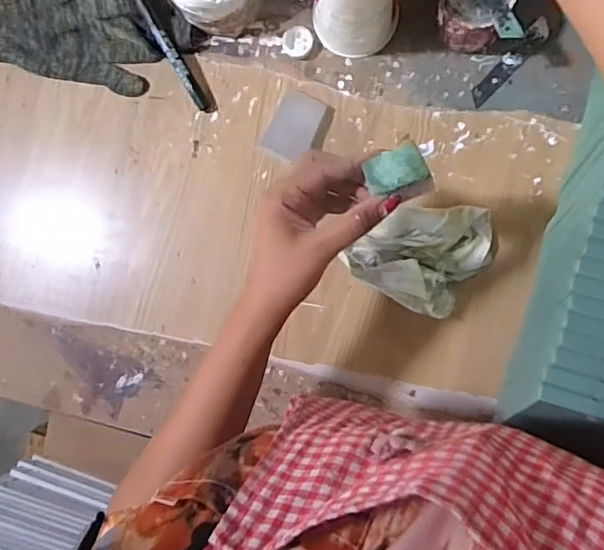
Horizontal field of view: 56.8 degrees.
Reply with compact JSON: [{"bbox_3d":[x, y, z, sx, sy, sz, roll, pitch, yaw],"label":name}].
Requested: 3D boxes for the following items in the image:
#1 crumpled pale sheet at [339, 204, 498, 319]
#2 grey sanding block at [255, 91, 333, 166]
[{"bbox_3d":[0.121,-0.025,0.543,0.109,0.051,0.121,40,99,3],"label":"crumpled pale sheet"},{"bbox_3d":[-0.004,-0.147,0.562,0.056,0.015,0.069,30,98,5],"label":"grey sanding block"}]

